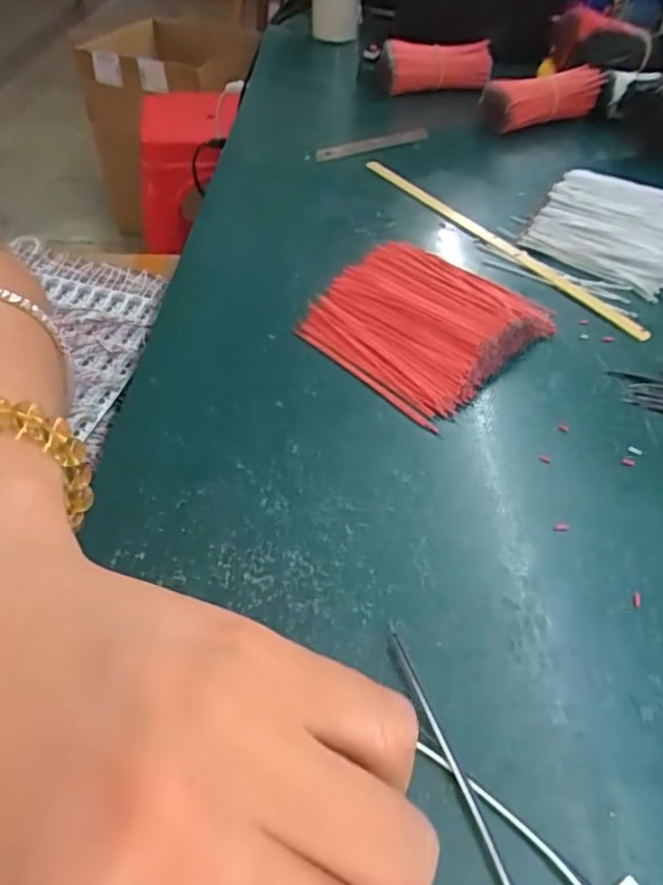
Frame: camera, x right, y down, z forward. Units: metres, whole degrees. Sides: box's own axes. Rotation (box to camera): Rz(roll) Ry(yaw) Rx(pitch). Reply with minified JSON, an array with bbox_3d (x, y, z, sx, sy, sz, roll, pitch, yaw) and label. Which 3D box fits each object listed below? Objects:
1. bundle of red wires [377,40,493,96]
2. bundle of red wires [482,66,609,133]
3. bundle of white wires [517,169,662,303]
[{"bbox_3d":[0.088,-0.317,0.534,0.094,0.040,0.030,-3,45,-5],"label":"bundle of red wires"},{"bbox_3d":[0.162,-0.261,0.484,0.099,0.038,0.028,-18,49,-19],"label":"bundle of red wires"},{"bbox_3d":[0.170,-0.126,0.364,0.088,0.024,0.099,34,53,28],"label":"bundle of white wires"}]

